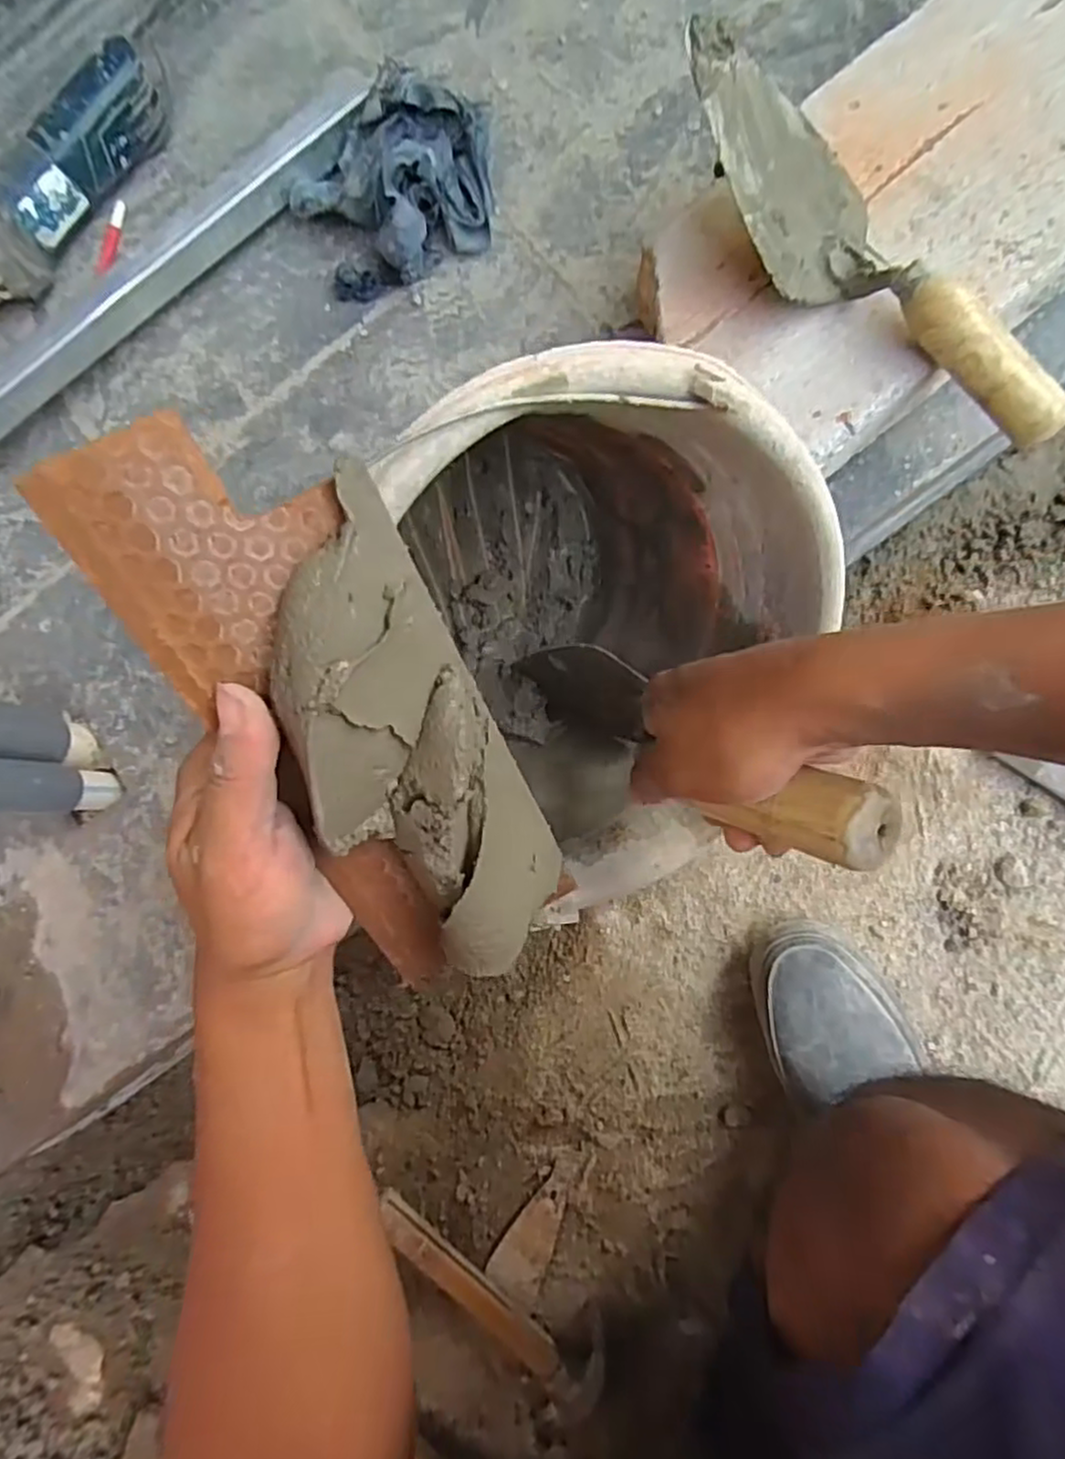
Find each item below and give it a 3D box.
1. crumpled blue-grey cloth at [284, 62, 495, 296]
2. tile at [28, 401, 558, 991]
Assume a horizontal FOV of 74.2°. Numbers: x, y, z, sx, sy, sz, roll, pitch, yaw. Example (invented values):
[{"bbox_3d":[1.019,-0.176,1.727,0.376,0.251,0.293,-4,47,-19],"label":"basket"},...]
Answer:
[{"bbox_3d":[-0.116,-0.453,0.572,0.168,0.067,0.140,-26,81,5],"label":"crumpled blue-grey cloth"},{"bbox_3d":[-0.060,0.009,0.252,0.092,0.047,0.235,-25,118,5],"label":"tile"}]

